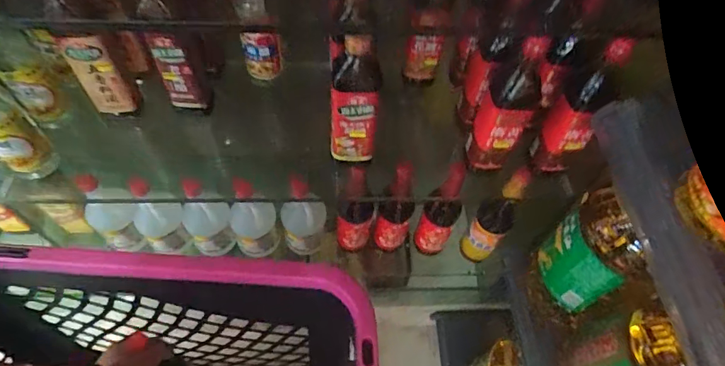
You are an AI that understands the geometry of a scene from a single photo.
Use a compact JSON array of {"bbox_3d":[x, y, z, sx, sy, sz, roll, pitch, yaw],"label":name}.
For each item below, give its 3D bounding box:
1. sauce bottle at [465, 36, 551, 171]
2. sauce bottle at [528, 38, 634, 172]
[{"bbox_3d":[0.198,-0.104,0.627,0.068,0.227,0.071,22,57,12],"label":"sauce bottle"},{"bbox_3d":[0.294,-0.102,0.621,0.060,0.228,0.051,27,58,15],"label":"sauce bottle"}]

